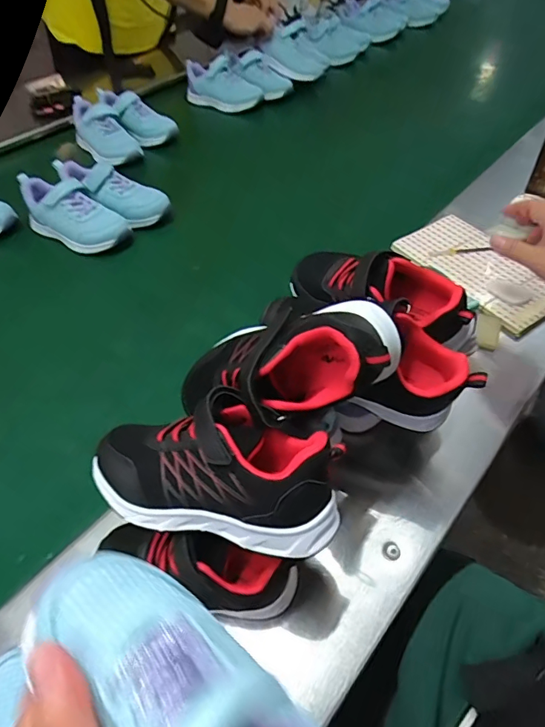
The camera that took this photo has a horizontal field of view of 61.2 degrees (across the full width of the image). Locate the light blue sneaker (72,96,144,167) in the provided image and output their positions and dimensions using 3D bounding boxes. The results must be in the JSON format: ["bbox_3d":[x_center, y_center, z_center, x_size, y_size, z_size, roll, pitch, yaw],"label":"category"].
[{"bbox_3d":[-0.332,-0.444,0.890,0.079,0.065,0.182,-39,75,-25],"label":"light blue sneaker"}]

